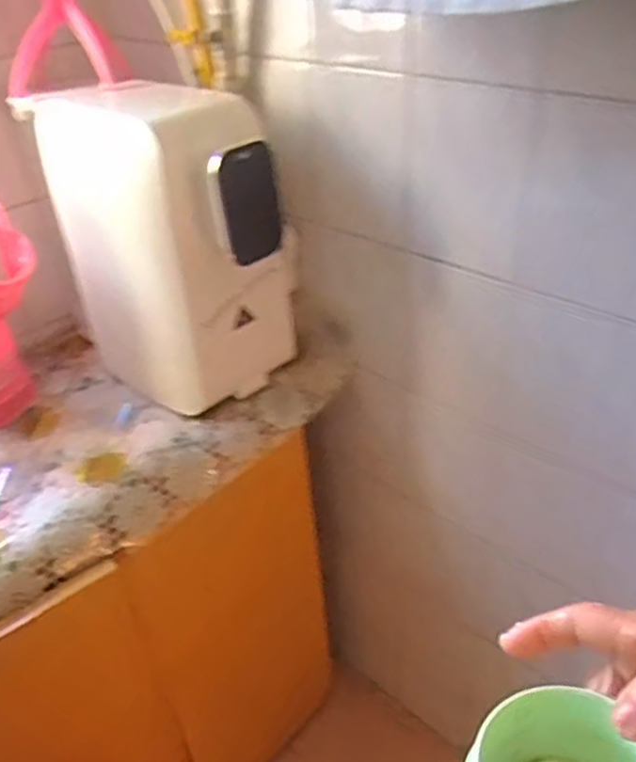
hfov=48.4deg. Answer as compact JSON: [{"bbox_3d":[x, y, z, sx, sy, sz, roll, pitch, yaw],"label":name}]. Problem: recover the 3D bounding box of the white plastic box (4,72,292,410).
[{"bbox_3d":[-0.181,-0.183,0.930,0.321,0.355,0.206,29,46,36],"label":"white plastic box"}]

